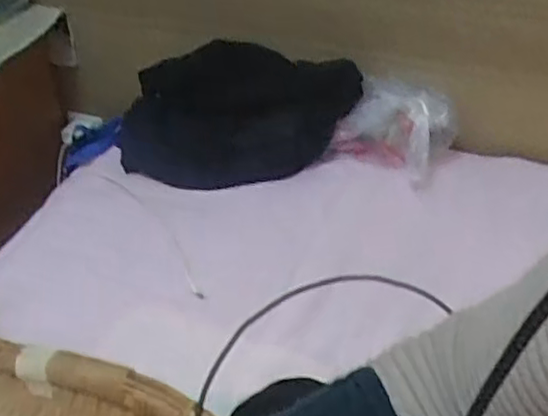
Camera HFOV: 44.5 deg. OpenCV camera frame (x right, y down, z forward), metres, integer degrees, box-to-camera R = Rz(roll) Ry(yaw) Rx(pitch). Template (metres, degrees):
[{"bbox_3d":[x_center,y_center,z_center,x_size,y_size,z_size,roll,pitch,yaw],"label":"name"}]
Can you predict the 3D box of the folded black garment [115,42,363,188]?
[{"bbox_3d":[-0.068,-0.145,1.098,0.404,0.227,0.087,-9,37,24],"label":"folded black garment"}]

